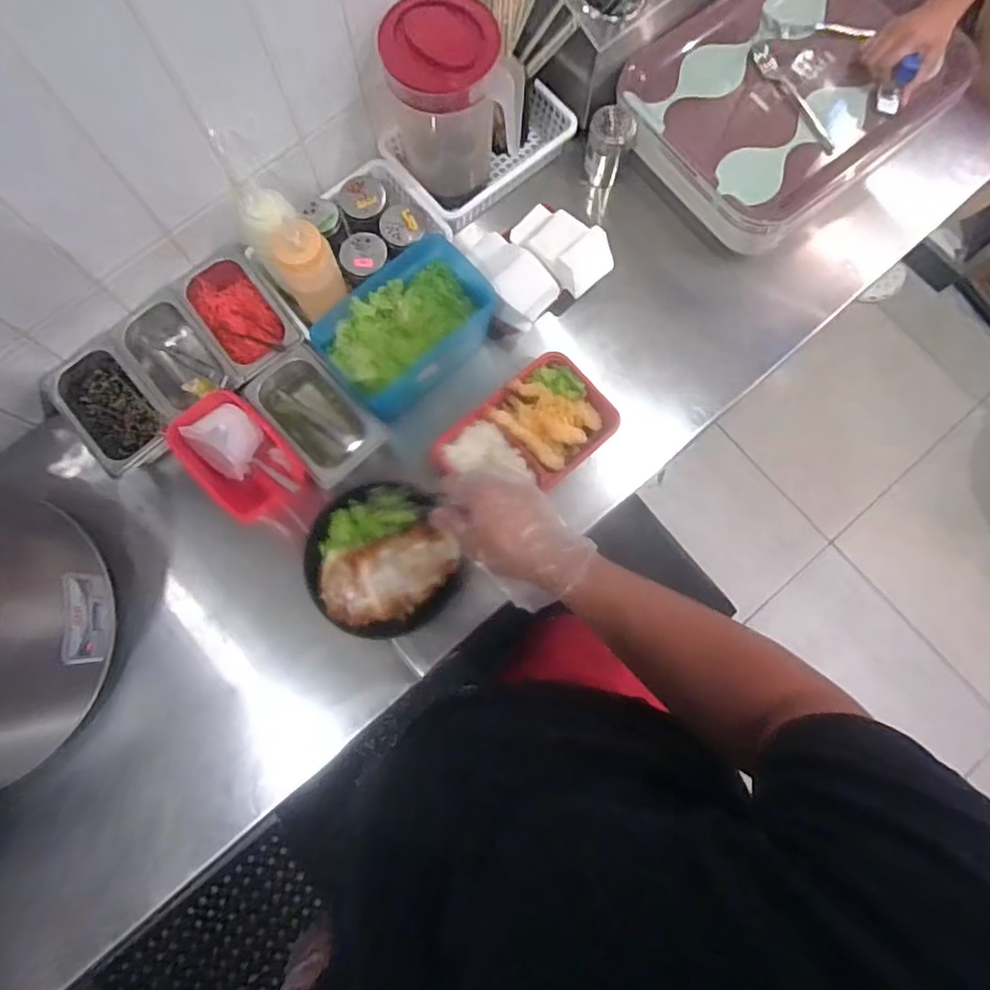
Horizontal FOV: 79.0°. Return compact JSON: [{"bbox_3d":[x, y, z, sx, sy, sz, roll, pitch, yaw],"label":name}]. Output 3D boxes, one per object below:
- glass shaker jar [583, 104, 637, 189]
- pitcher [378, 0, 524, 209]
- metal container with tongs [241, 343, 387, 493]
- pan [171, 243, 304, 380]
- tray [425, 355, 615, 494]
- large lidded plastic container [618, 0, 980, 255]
[{"bbox_3d":[0.165,-0.505,0.867,0.062,0.085,0.071,14,78,3],"label":"glass shaker jar"},{"bbox_3d":[-0.053,-0.491,0.772,0.137,0.216,0.126,0,78,0],"label":"pitcher"},{"bbox_3d":[-0.231,-0.101,0.785,0.109,0.068,0.172,-42,81,-8],"label":"metal container with tongs"},{"bbox_3d":[-0.339,-0.233,0.823,0.111,0.081,0.173,-35,80,-7],"label":"pan"},{"bbox_3d":[0.044,-0.077,0.781,0.219,0.050,0.139,-42,81,-8],"label":"tray"},{"bbox_3d":[0.422,-0.582,0.877,0.466,0.095,0.332,-39,80,-8],"label":"large lidded plastic container"}]

